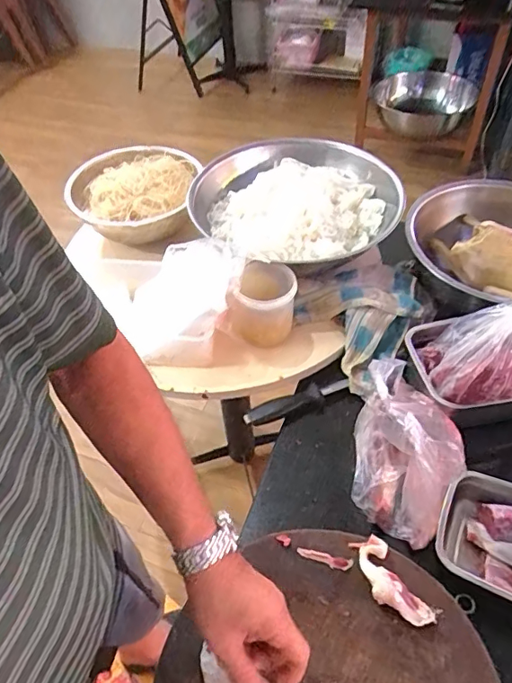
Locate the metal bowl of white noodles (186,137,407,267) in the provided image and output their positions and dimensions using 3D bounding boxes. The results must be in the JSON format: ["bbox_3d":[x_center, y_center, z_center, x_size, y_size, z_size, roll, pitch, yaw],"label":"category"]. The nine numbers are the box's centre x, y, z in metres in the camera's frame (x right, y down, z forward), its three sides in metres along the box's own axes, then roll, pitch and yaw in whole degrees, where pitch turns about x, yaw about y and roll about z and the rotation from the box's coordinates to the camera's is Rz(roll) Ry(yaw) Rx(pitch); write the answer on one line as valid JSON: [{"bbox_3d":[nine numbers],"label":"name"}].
[{"bbox_3d":[0.068,-0.244,0.859,0.319,0.094,0.344,-2,49,2],"label":"metal bowl of white noodles"}]

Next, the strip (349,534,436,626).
[{"bbox_3d":[0.141,0.256,0.533,0.045,0.026,0.100,-23,51,-16],"label":"strip"}]

